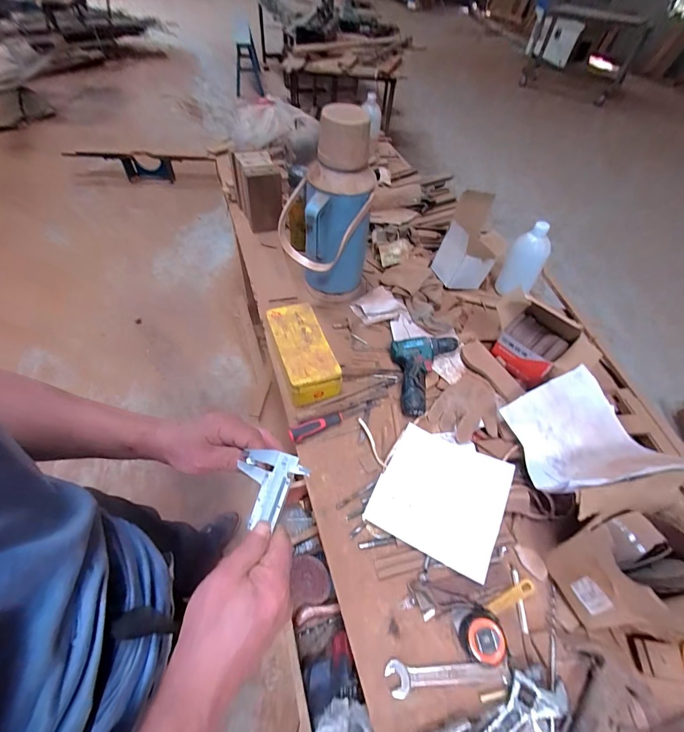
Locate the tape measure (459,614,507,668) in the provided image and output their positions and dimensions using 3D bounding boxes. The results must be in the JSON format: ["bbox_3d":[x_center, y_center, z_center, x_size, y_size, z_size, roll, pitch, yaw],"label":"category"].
[{"bbox_3d":[0.208,0.398,0.493,0.054,0.041,0.058,2,54,-3],"label":"tape measure"}]

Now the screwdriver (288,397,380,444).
[{"bbox_3d":[-0.009,0.105,0.708,0.212,0.037,0.028,-23,59,-20],"label":"screwdriver"}]

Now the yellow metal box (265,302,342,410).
[{"bbox_3d":[-0.089,-0.032,0.775,0.111,0.082,0.235,-15,57,-15],"label":"yellow metal box"}]

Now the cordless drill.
[{"bbox_3d":[0.195,0.017,0.766,0.153,0.051,0.189,1,54,-3],"label":"cordless drill"}]

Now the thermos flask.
[{"bbox_3d":[-0.036,-0.333,0.783,0.202,0.411,0.183,7,54,1],"label":"thermos flask"}]

